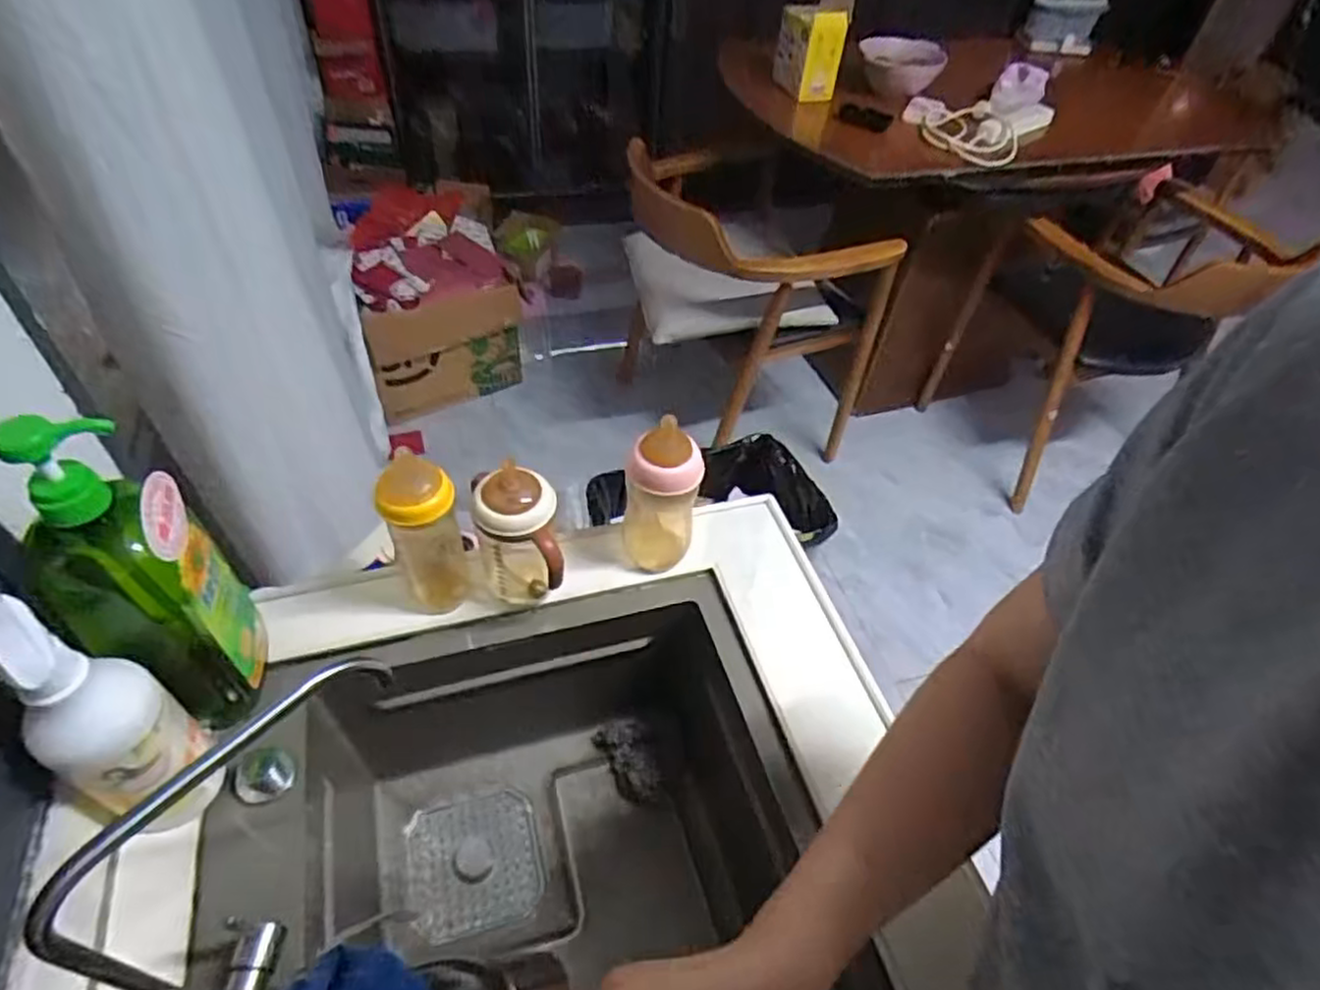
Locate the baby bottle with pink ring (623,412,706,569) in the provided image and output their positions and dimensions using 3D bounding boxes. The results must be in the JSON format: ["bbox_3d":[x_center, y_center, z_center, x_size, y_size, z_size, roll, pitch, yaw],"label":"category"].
[{"bbox_3d":[0.003,-0.008,0.662,0.065,0.173,0.073,8,48,1],"label":"baby bottle with pink ring"}]

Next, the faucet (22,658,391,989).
[{"bbox_3d":[-0.214,0.187,0.400,0.037,0.246,0.166,30,52,20],"label":"faucet"}]

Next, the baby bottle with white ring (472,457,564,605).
[{"bbox_3d":[-0.123,0.044,0.632,0.066,0.142,0.074,-6,49,-11],"label":"baby bottle with white ring"}]

